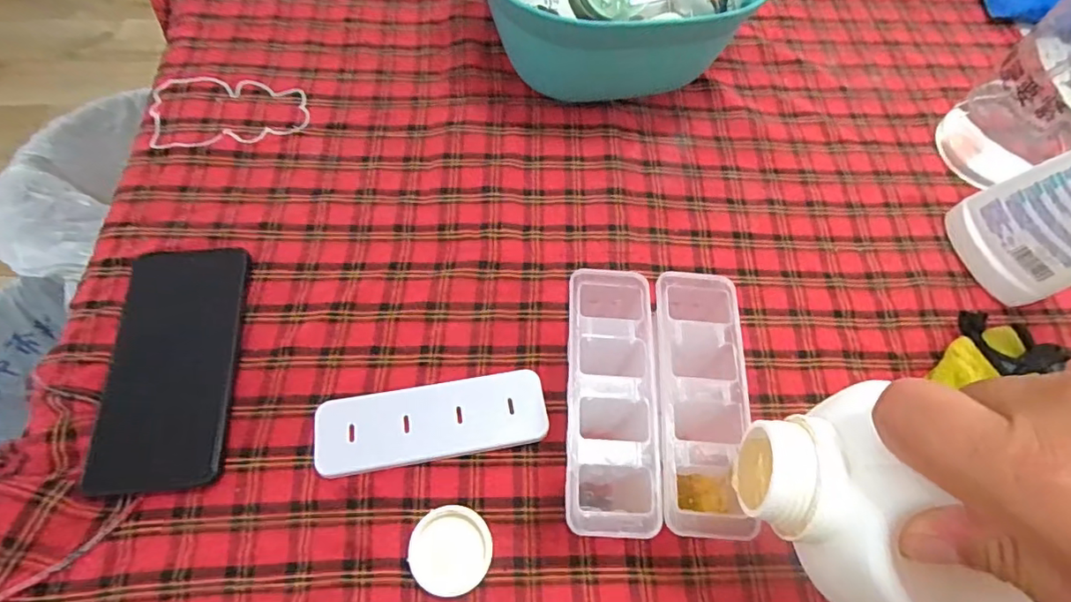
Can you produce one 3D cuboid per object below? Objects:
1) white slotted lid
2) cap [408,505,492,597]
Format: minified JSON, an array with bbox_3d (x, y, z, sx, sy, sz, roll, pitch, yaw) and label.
[{"bbox_3d":[-0.066,0.078,0.347,0.145,0.010,0.049,-9,64,-7],"label":"white slotted lid"},{"bbox_3d":[-0.049,0.144,0.309,0.044,0.018,0.045,1,64,-3],"label":"cap"}]

